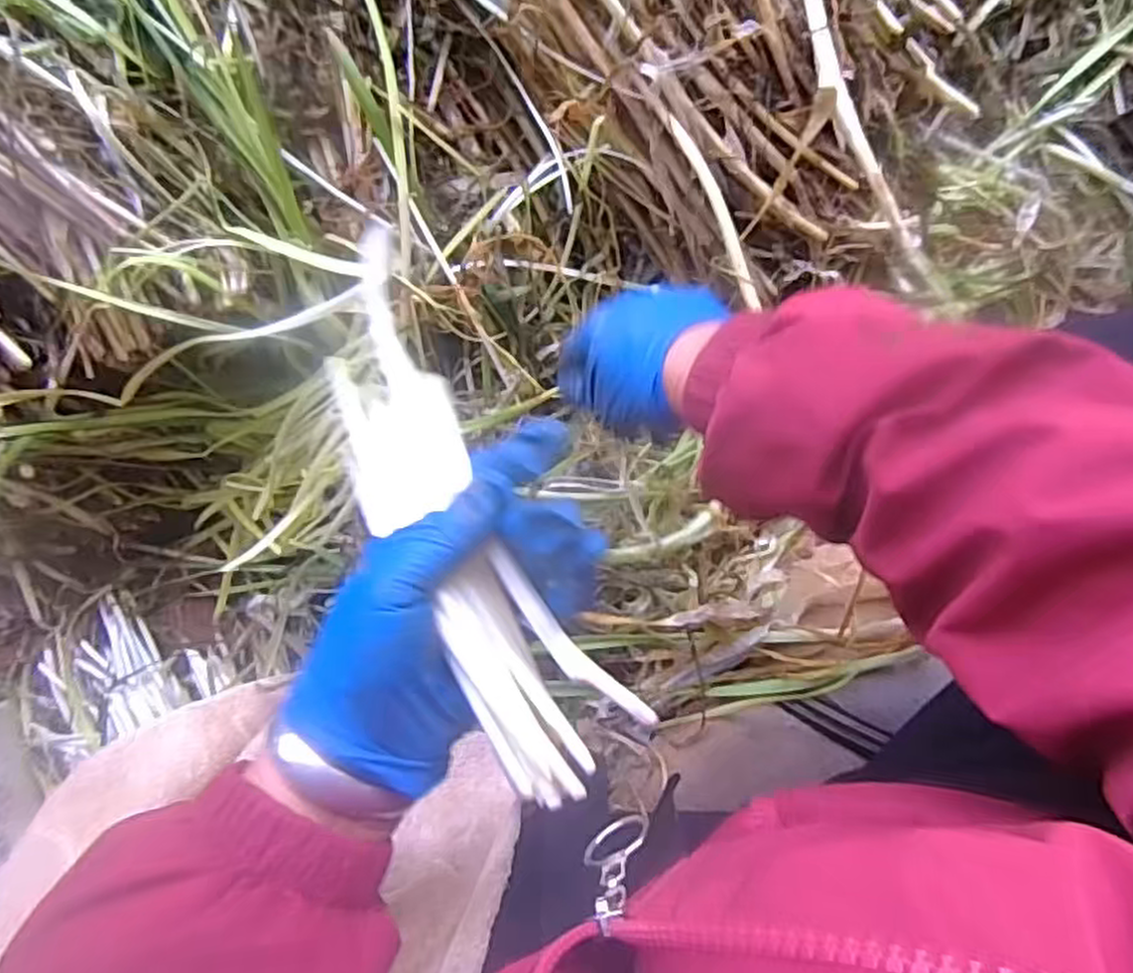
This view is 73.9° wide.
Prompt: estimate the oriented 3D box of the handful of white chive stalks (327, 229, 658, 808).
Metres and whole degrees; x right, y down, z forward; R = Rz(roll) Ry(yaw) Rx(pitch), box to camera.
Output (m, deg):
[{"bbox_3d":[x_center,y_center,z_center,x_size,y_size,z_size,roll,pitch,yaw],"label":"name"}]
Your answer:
[{"bbox_3d":[-0.045,0.005,0.283,0.053,0.035,0.222,-29,76,8],"label":"handful of white chive stalks"}]

